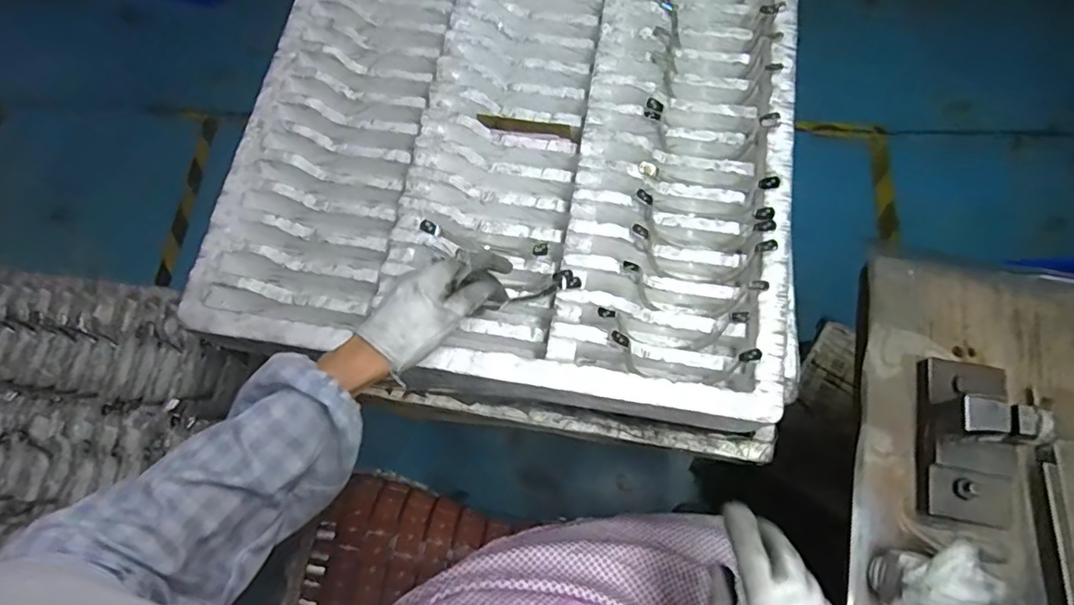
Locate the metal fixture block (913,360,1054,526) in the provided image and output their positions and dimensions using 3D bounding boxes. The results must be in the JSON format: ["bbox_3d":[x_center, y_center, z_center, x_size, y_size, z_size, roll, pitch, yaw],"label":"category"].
[{"bbox_3d":[0.353,0.107,0.448,0.065,0.066,0.130,5,72,5],"label":"metal fixture block"}]

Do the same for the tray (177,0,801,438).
[{"bbox_3d":[-0.018,-0.180,0.598,0.547,0.074,0.548,9,70,4],"label":"tray"}]

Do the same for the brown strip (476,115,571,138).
[{"bbox_3d":[-0.014,-0.190,0.606,0.099,0.011,0.014,6,72,6],"label":"brown strip"}]

